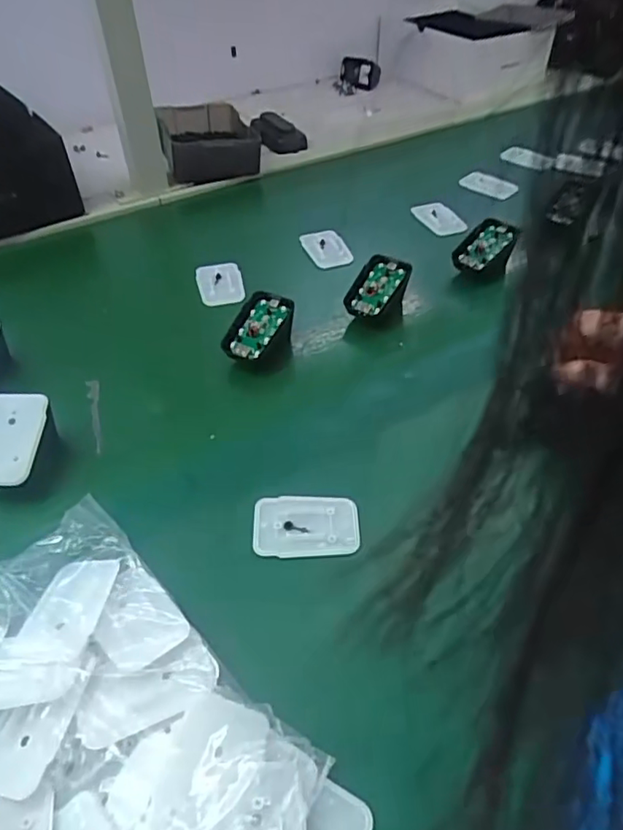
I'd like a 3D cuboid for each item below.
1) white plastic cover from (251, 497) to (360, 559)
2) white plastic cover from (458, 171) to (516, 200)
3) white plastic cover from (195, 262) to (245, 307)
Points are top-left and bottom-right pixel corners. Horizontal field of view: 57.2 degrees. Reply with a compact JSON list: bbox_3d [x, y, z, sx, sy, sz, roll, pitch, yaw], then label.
[{"bbox_3d":[-0.004,0.074,0.387,0.070,0.005,0.046,-3,47,2],"label":"white plastic cover"},{"bbox_3d":[0.235,-0.306,0.759,0.068,0.009,0.046,31,56,29],"label":"white plastic cover"},{"bbox_3d":[-0.095,-0.139,0.594,0.047,0.009,0.066,-11,47,-6],"label":"white plastic cover"}]

